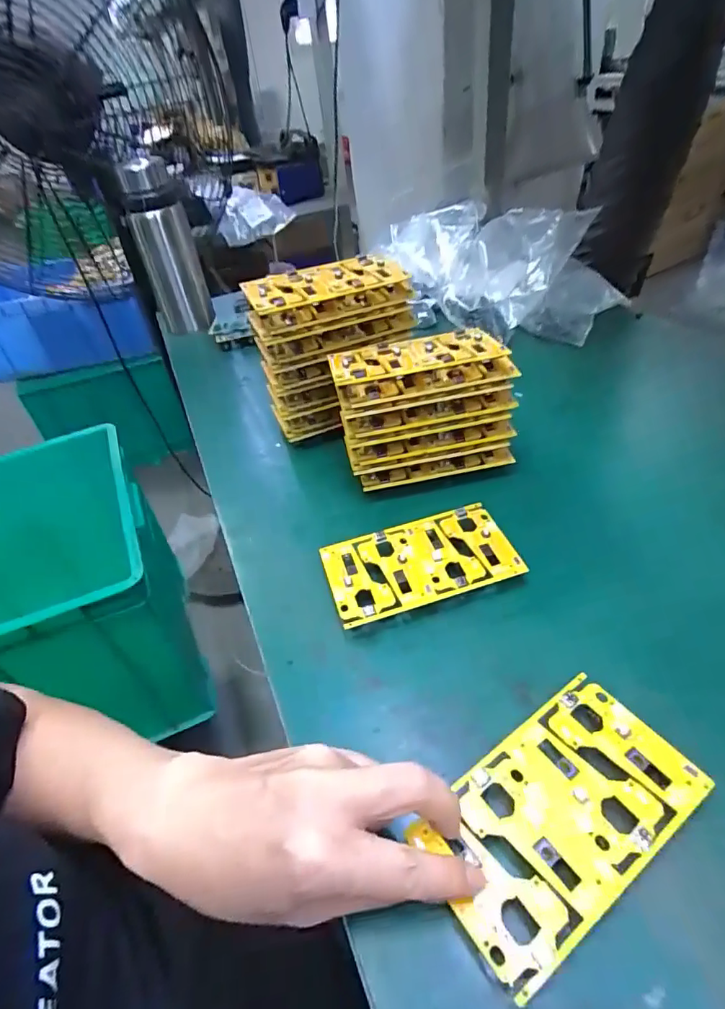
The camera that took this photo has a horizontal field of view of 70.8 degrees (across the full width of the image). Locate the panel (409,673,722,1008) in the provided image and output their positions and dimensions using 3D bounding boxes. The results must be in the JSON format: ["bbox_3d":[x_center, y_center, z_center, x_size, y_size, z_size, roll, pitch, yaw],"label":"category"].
[{"bbox_3d":[0.099,0.154,0.258,0.137,0.007,0.076,-28,46,-21],"label":"panel"}]

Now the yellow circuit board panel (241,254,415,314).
[{"bbox_3d":[-0.035,-0.198,0.453,0.136,0.012,0.066,-16,43,-9],"label":"yellow circuit board panel"}]

